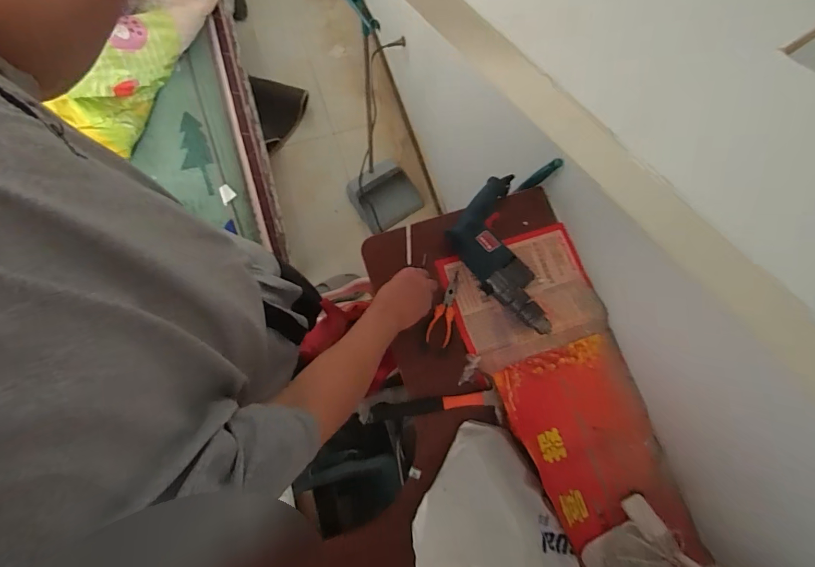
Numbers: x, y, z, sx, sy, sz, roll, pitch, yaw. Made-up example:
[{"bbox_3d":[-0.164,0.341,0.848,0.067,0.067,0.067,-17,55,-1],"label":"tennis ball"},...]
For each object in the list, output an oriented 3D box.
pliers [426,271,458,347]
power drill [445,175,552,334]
[{"bbox_3d":[0.067,0.045,0.742,0.044,0.013,0.139,17,70,-13],"label":"pliers"},{"bbox_3d":[0.158,-0.053,0.751,0.155,0.080,0.316,-9,78,-6],"label":"power drill"}]

